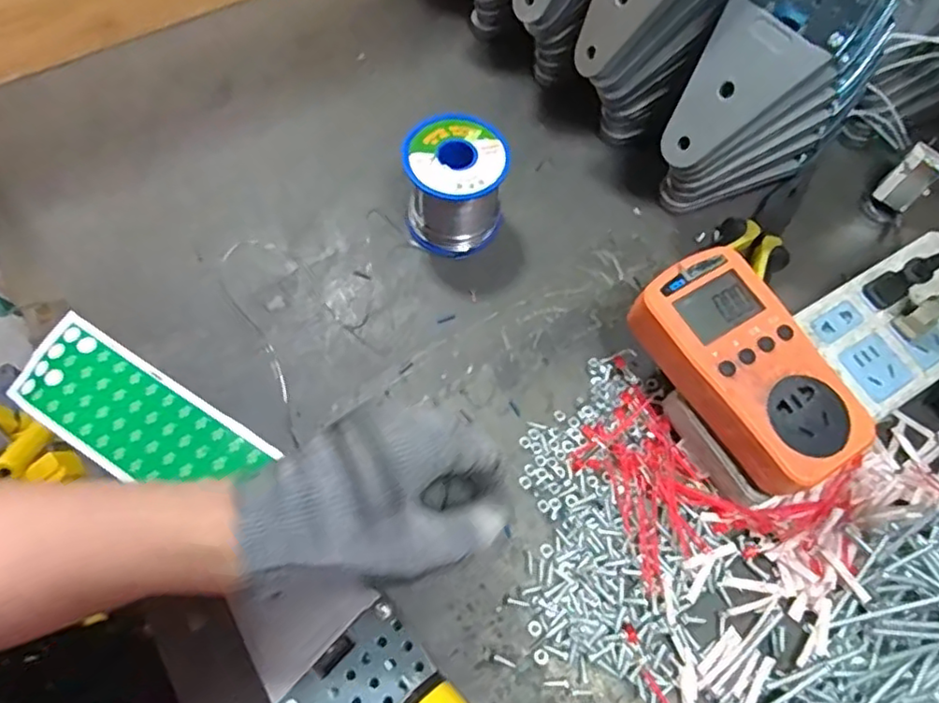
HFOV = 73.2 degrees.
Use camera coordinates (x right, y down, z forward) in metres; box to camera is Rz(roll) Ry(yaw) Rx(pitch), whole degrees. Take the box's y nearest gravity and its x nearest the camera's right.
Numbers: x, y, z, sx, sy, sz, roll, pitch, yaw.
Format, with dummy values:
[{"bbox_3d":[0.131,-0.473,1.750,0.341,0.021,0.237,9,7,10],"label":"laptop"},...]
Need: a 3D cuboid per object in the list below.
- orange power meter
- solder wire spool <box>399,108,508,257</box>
[{"bbox_3d":[0.149,0.008,0.334,0.069,0.032,0.127,-32,71,-16],"label":"orange power meter"},{"bbox_3d":[-0.009,-0.109,0.419,0.063,0.064,0.067,0,64,0],"label":"solder wire spool"}]

